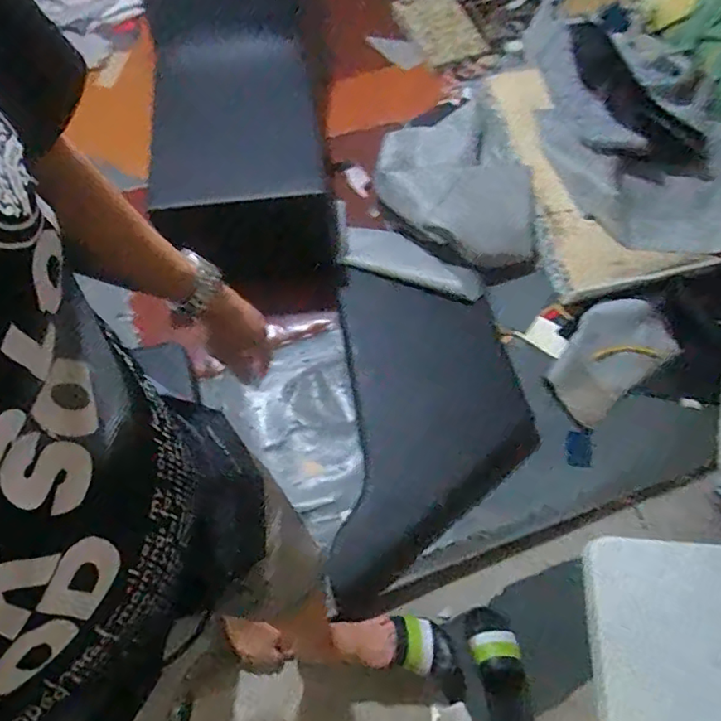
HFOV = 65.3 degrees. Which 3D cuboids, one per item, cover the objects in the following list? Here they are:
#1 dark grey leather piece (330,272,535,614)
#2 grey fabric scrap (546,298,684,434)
[{"bbox_3d":[0.174,0.147,1.283,0.444,0.090,0.723,1,63,0],"label":"dark grey leather piece"},{"bbox_3d":[0.600,-0.012,1.376,0.311,0.082,0.205,-35,69,-17],"label":"grey fabric scrap"}]

